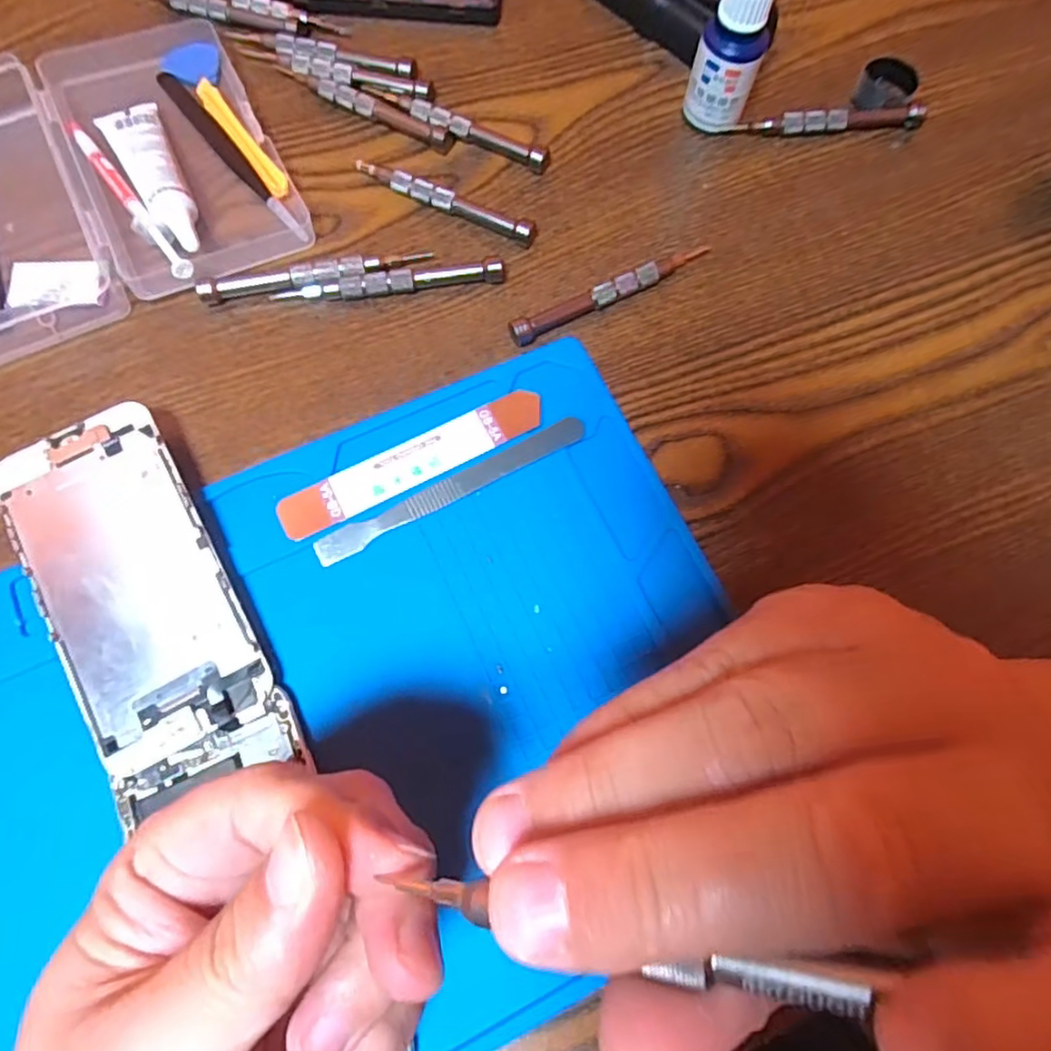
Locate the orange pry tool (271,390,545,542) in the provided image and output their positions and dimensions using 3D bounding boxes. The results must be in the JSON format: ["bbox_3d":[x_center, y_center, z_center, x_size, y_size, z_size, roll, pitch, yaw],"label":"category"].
[{"bbox_3d":[-0.047,-0.027,0.267,0.115,0.004,0.021,-27,75,-9],"label":"orange pry tool"}]

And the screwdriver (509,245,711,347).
[{"bbox_3d":[0.042,-0.108,0.293,0.107,0.010,0.010,-28,75,-10],"label":"screwdriver"}]

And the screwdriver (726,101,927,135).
[{"bbox_3d":[0.154,-0.208,0.323,0.097,0.009,0.013,-6,73,-3],"label":"screwdriver"}]

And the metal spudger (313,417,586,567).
[{"bbox_3d":[-0.030,-0.016,0.265,0.121,0.004,0.011,-28,83,-8],"label":"metal spudger"}]

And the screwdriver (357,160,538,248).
[{"bbox_3d":[-0.039,-0.158,0.306,0.093,0.012,0.012,24,74,6],"label":"screwdriver"}]

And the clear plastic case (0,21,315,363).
[{"bbox_3d":[-0.213,-0.167,0.296,0.175,0.022,0.154,-26,75,-9],"label":"clear plastic case"}]

